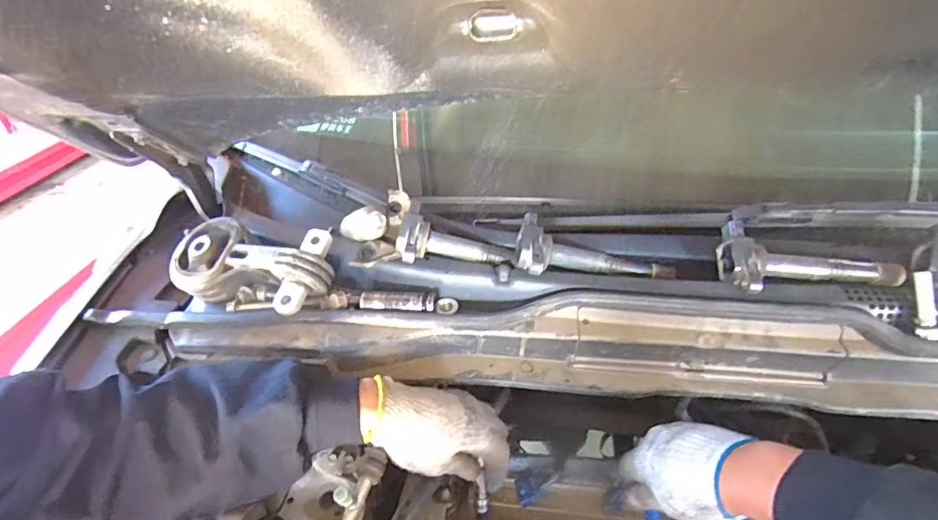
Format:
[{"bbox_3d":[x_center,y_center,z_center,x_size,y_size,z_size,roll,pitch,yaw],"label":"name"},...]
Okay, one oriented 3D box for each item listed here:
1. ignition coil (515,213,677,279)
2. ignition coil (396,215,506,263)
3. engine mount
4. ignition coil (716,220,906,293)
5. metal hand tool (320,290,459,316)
[{"bbox_3d":[0.131,-0.001,0.528,0.165,0.032,0.070,10,35,-8],"label":"ignition coil"},{"bbox_3d":[-0.019,-0.014,0.540,0.112,0.031,0.040,13,33,-14],"label":"ignition coil"},{"bbox_3d":[-0.244,0.007,0.570,0.194,0.058,0.086,9,37,16],"label":"engine mount"},{"bbox_3d":[0.331,-0.004,0.496,0.161,0.043,0.069,-5,36,-3],"label":"ignition coil"},{"bbox_3d":[-0.087,0.044,0.535,0.146,0.021,0.030,1,36,5],"label":"metal hand tool"}]

